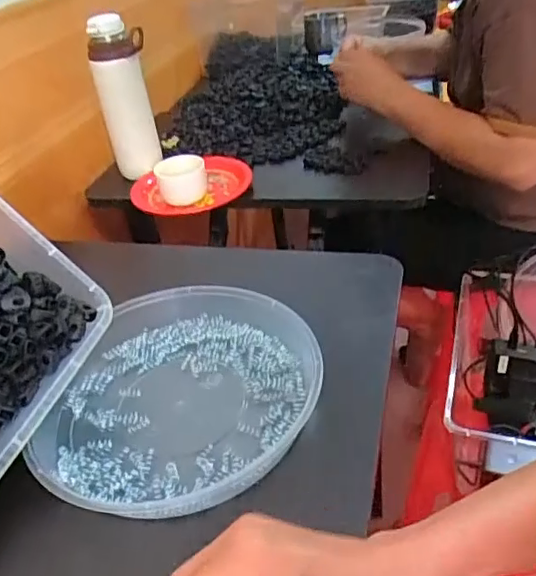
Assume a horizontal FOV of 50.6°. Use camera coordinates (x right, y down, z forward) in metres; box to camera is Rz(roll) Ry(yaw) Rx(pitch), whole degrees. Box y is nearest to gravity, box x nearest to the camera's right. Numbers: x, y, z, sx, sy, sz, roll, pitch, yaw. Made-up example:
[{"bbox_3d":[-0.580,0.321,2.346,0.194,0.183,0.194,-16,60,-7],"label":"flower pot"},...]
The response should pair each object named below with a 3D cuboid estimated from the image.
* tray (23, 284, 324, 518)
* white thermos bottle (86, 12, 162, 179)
[{"bbox_3d":[-0.067,0.077,0.465,0.209,0.037,0.216,-5,35,3],"label":"tray"},{"bbox_3d":[-0.201,-0.270,0.800,0.071,0.201,0.069,-17,36,-13],"label":"white thermos bottle"}]

